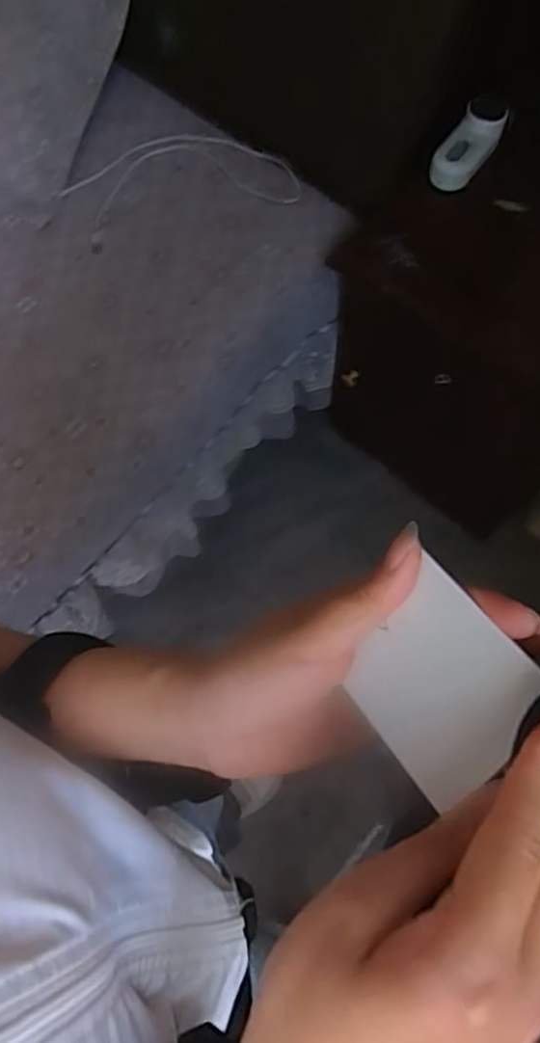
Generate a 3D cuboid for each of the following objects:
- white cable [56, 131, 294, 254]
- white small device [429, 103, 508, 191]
[{"bbox_3d":[-0.145,-0.537,1.046,0.358,0.015,0.177,-13,71,-4],"label":"white cable"},{"bbox_3d":[0.283,-0.528,0.938,0.068,0.023,0.125,34,110,-20],"label":"white small device"}]

